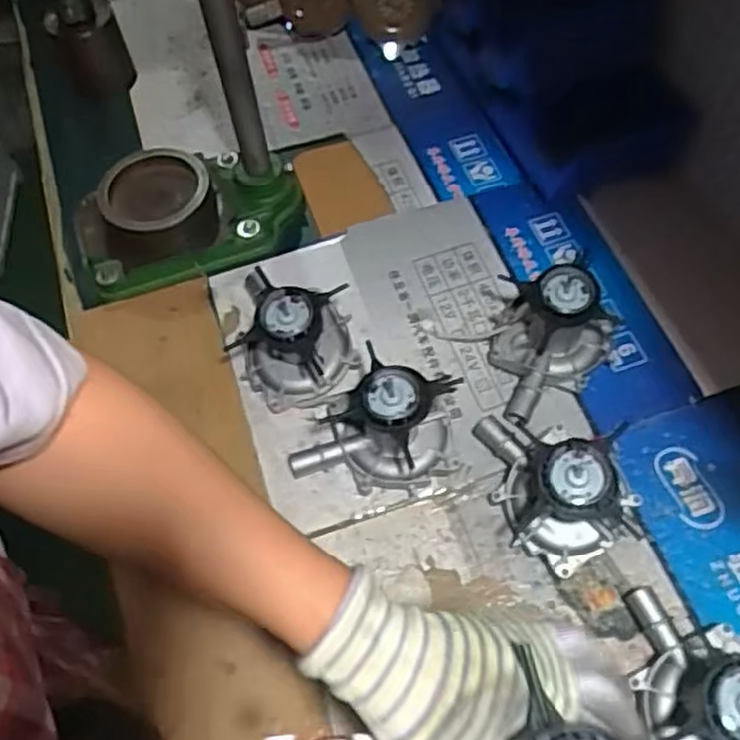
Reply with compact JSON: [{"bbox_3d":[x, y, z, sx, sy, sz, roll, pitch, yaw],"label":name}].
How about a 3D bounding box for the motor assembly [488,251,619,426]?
[{"bbox_3d":[0.173,-0.024,0.696,0.115,0.105,0.149,16,62,13],"label":"motor assembly"}]

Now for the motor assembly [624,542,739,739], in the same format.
[{"bbox_3d":[0.252,0.237,0.552,0.124,0.103,0.154,-35,64,-15],"label":"motor assembly"}]

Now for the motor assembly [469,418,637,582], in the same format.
[{"bbox_3d":[0.154,0.094,0.639,0.155,0.105,0.107,32,67,20],"label":"motor assembly"}]

